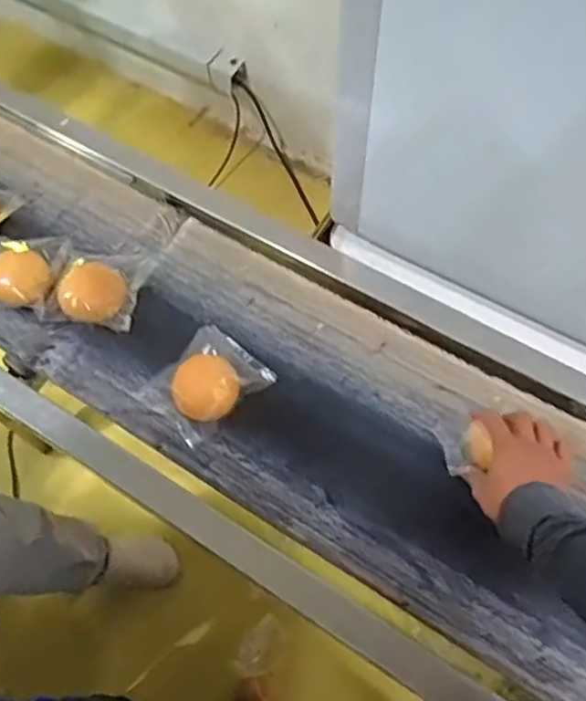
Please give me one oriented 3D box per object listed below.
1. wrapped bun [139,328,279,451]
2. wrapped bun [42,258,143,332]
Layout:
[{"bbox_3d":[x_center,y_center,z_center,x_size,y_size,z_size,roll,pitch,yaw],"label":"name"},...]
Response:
[{"bbox_3d":[-0.104,0.035,0.767,0.126,0.043,0.109,-38,71,-17],"label":"wrapped bun"},{"bbox_3d":[-0.249,-0.081,0.824,0.115,0.042,0.110,0,65,-1],"label":"wrapped bun"}]

